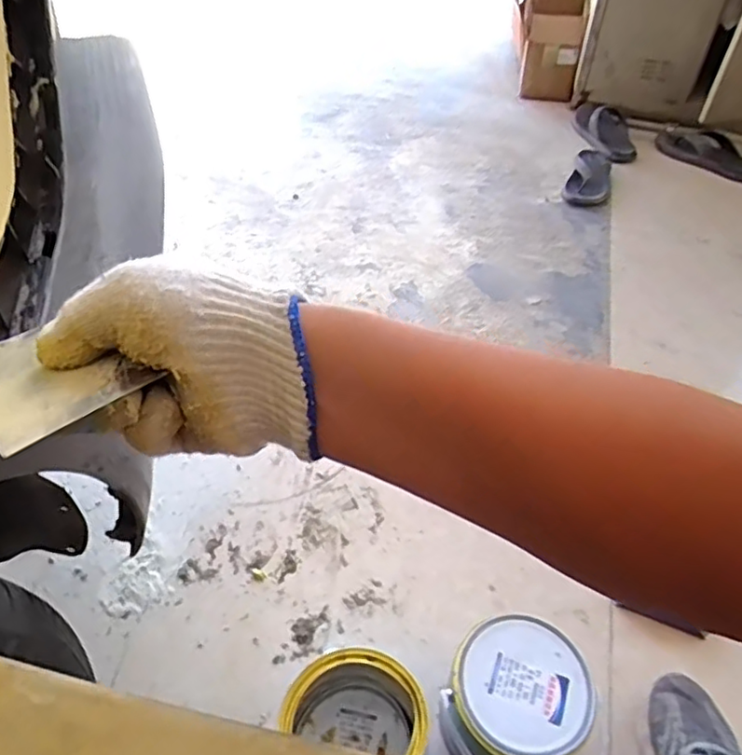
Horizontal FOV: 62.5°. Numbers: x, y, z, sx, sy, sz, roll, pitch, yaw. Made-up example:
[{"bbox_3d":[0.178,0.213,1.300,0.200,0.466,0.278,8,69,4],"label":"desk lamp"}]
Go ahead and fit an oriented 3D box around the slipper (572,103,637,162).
[{"bbox_3d":[0.624,-0.658,1.618,0.089,0.072,0.249,-11,50,-11],"label":"slipper"}]

